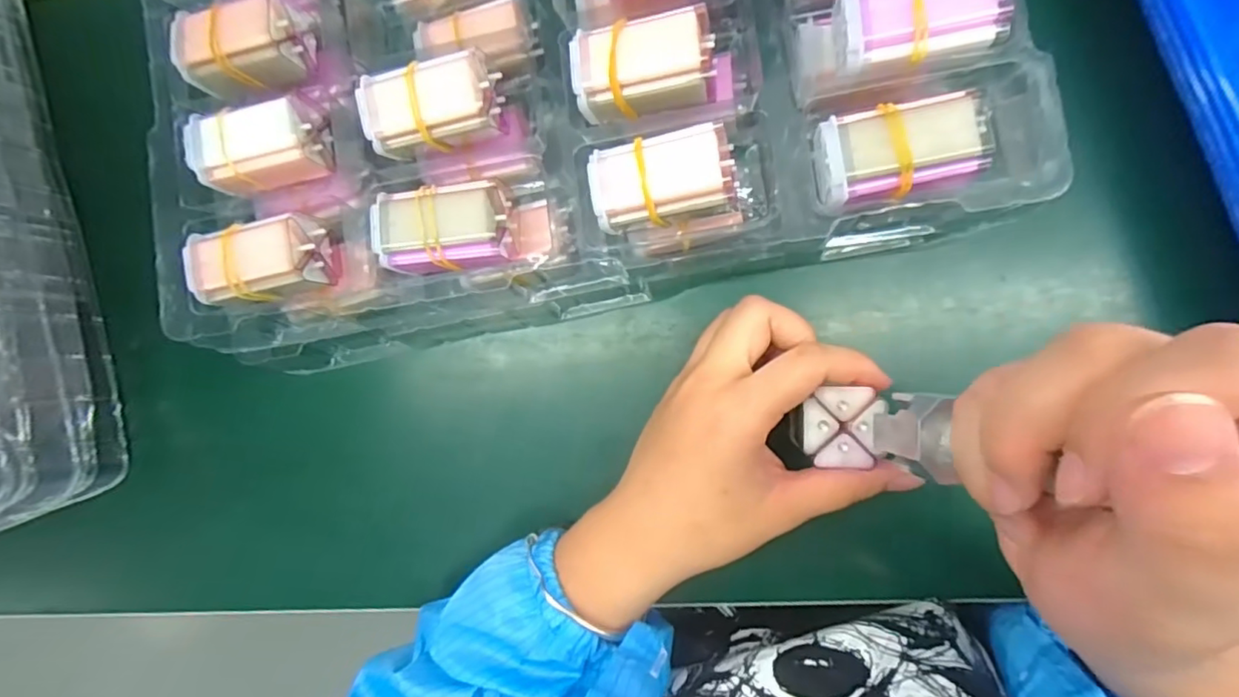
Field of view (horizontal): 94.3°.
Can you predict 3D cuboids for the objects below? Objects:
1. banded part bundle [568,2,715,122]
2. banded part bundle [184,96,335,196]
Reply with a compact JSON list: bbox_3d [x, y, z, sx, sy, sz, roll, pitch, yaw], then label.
[{"bbox_3d":[0.010,-0.121,0.248,0.059,0.017,0.035,-6,87,8],"label":"banded part bundle"},{"bbox_3d":[-0.177,-0.099,0.286,0.061,0.031,0.035,-7,87,8],"label":"banded part bundle"}]

